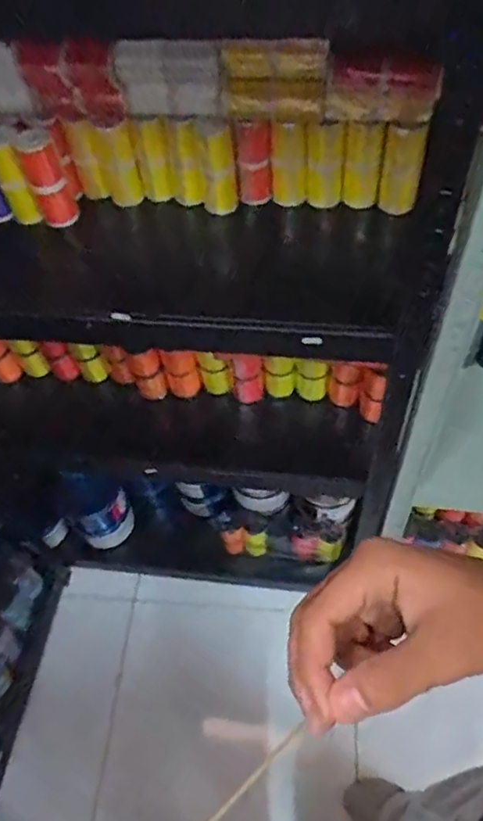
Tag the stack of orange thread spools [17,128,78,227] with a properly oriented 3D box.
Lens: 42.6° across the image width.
[{"bbox_3d":[-0.235,-0.280,0.750,0.046,0.109,0.042,-26,58,-12],"label":"stack of orange thread spools"}]

